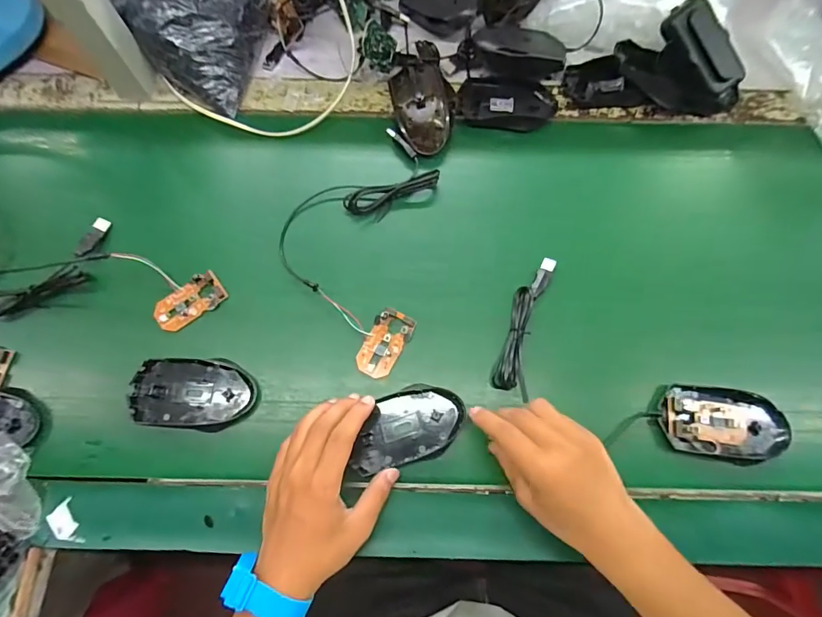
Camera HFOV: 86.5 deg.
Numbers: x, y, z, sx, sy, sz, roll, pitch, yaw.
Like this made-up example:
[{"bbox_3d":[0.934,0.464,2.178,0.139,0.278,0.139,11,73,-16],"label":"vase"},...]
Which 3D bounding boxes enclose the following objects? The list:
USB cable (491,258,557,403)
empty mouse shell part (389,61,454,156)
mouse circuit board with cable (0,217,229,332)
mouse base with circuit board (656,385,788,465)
[{"bbox_3d":[0.112,0.010,0.427,0.036,0.021,0.145,15,74,4],"label":"USB cable"},{"bbox_3d":[0.016,-0.228,0.488,0.067,0.041,0.105,-12,73,-4],"label":"empty mouse shell part"},{"bbox_3d":[-0.315,-0.039,0.442,0.252,0.024,0.107,4,73,1],"label":"mouse circuit board with cable"},{"bbox_3d":[0.286,0.105,0.402,0.111,0.021,0.062,12,73,4],"label":"mouse base with circuit board"}]

